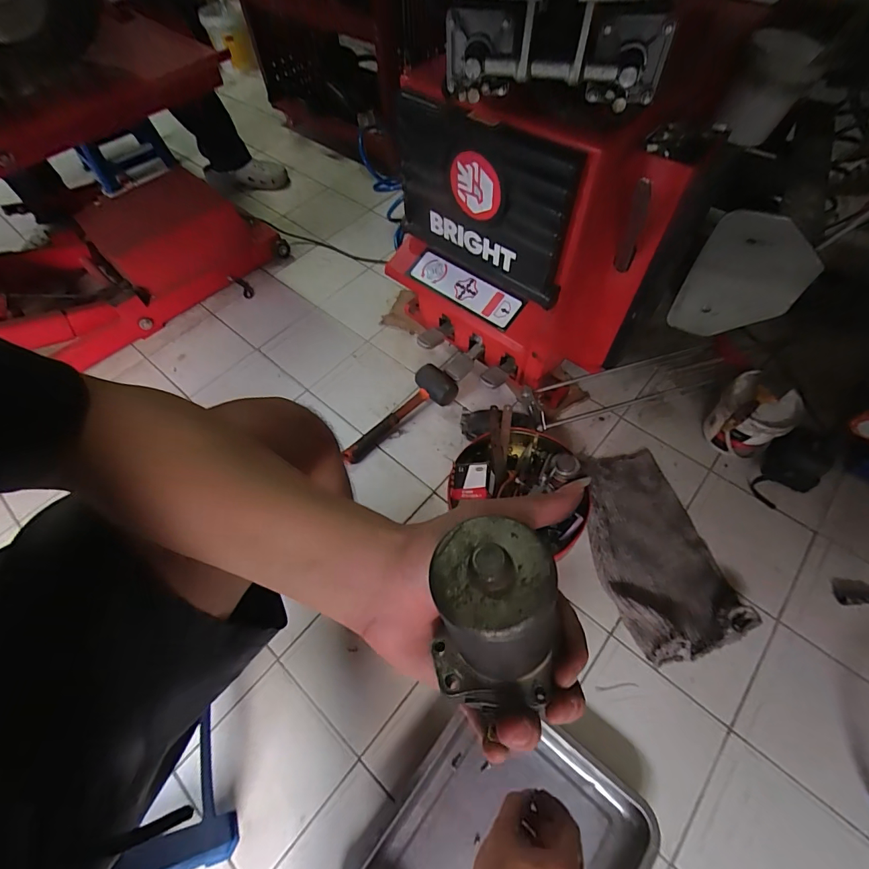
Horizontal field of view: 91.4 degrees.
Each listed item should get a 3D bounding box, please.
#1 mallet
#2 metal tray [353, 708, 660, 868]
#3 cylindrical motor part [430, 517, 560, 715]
[{"bbox_3d":[-0.074,-0.059,0.923,0.256,0.049,0.100,-32,63,-14],"label":"mallet"},{"bbox_3d":[0.075,0.577,0.545,0.297,0.049,0.378,34,67,21],"label":"metal tray"},{"bbox_3d":[0.027,0.080,0.182,0.051,0.085,0.044,0,39,4],"label":"cylindrical motor part"}]

